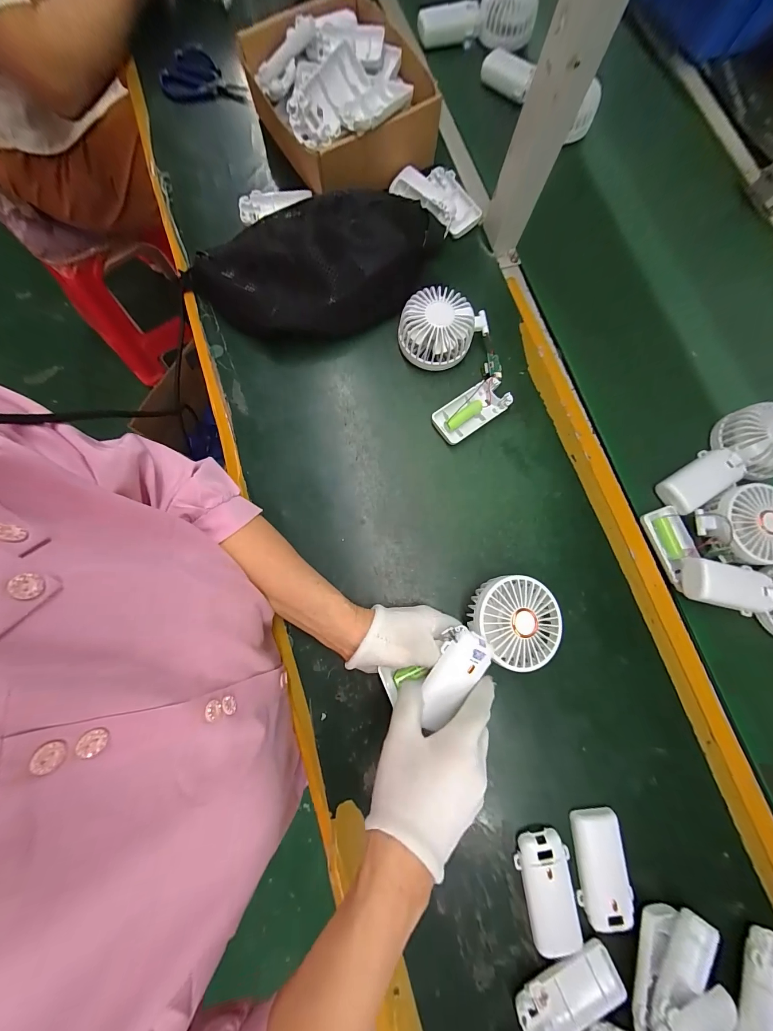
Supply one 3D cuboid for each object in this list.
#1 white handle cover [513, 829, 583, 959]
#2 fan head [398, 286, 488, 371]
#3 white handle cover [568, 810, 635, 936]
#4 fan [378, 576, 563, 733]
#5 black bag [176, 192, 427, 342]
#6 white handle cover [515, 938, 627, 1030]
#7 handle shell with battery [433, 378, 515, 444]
[{"bbox_3d":[0.155,0.356,0.313,0.048,0.015,0.094,-9,80,-3],"label":"white handle cover"},{"bbox_3d":[0.064,-0.223,0.395,0.096,0.047,0.078,-41,83,-8],"label":"fan head"},{"bbox_3d":[0.207,0.339,0.318,0.049,0.015,0.090,-8,80,-3],"label":"white handle cover"},{"bbox_3d":[0.085,0.125,0.313,0.178,0.047,0.088,-28,81,-15],"label":"fan"},{"bbox_3d":[-0.086,-0.290,0.390,0.305,0.079,0.144,-11,80,-3],"label":"black bag"},{"bbox_3d":[0.164,0.431,0.298,0.096,0.015,0.050,-22,81,-5],"label":"white handle cover"},{"bbox_3d":[0.102,-0.125,0.397,0.095,0.012,0.044,-33,82,-7],"label":"handle shell with battery"}]

